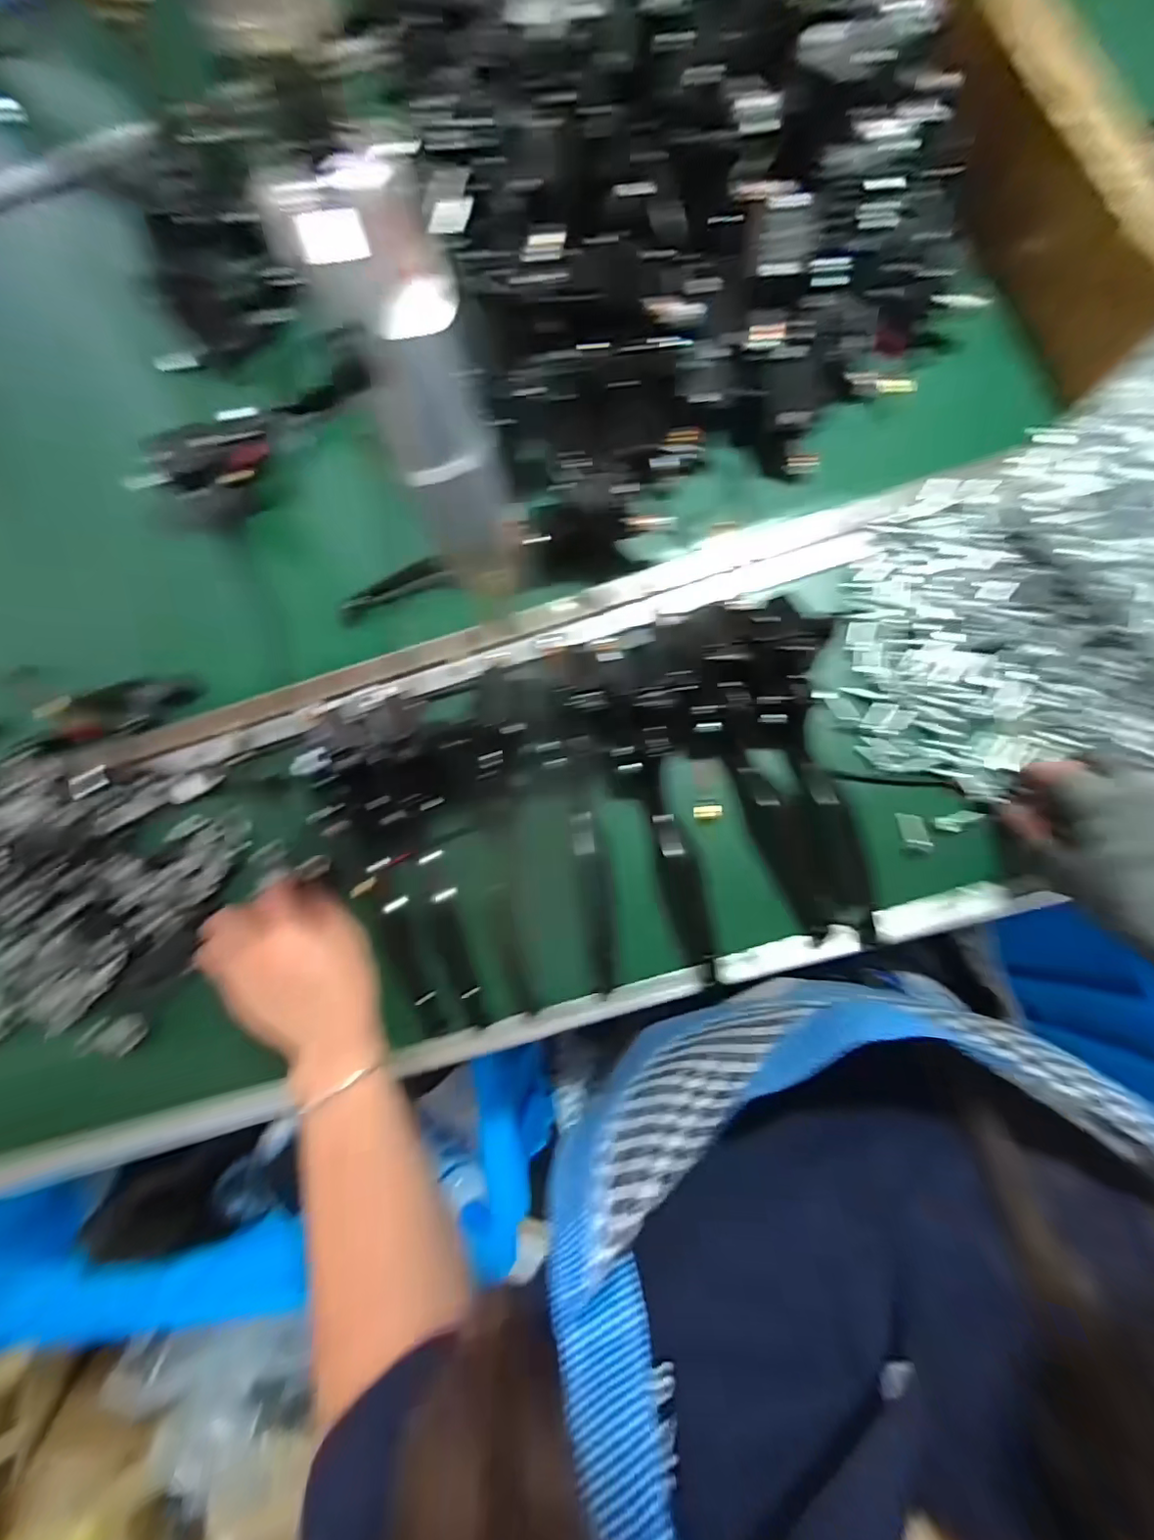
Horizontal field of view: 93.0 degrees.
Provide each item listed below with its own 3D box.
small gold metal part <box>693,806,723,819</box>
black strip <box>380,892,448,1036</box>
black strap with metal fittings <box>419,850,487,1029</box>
[{"bbox_3d":[0.094,0.030,0.392,0.021,0.004,0.008,-3,81,4],"label":"small gold metal part"},{"bbox_3d":[-0.116,0.141,0.389,0.021,0.012,0.097,-23,78,1],"label":"black strip"},{"bbox_3d":[-0.089,0.121,0.394,0.019,0.006,0.124,-18,78,2],"label":"black strap with metal fittings"}]

